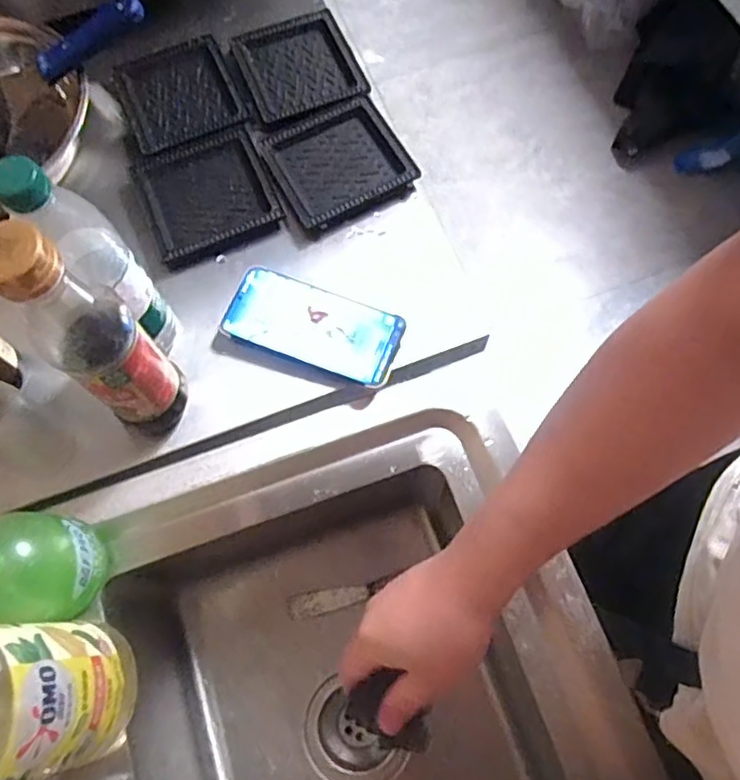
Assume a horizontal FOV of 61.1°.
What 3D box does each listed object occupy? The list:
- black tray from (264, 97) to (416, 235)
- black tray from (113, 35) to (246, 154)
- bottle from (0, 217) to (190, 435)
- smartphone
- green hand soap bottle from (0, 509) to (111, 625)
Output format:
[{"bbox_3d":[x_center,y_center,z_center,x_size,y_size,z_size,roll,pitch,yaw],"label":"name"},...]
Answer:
[{"bbox_3d":[-0.033,-0.234,0.643,0.130,0.013,0.131,-23,71,-7],"label":"black tray"},{"bbox_3d":[-0.209,-0.321,0.693,0.119,0.023,0.130,-21,70,-7],"label":"black tray"},{"bbox_3d":[-0.196,-0.035,0.453,0.063,0.228,0.061,0,69,1],"label":"bottle"},{"bbox_3d":[-0.054,-0.061,0.587,0.164,0.007,0.074,20,76,9],"label":"smartphone"},{"bbox_3d":[-0.258,0.127,0.464,0.073,0.162,0.080,11,70,5],"label":"green hand soap bottle"}]

